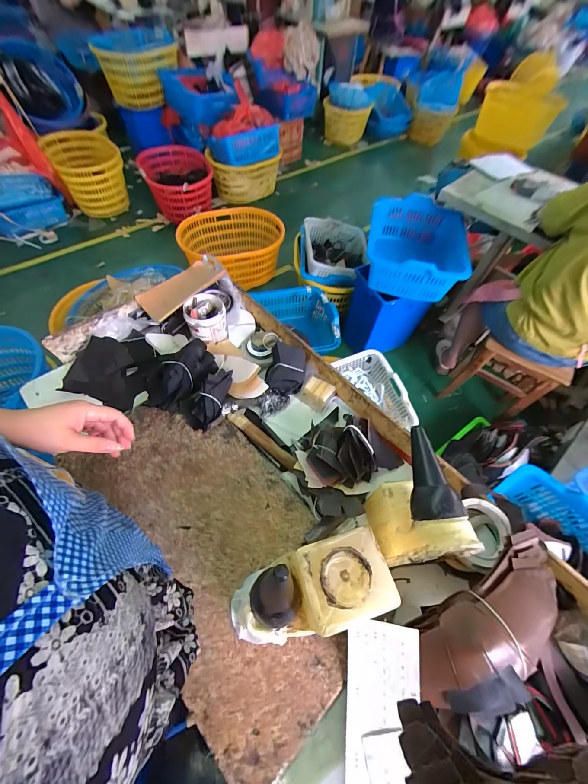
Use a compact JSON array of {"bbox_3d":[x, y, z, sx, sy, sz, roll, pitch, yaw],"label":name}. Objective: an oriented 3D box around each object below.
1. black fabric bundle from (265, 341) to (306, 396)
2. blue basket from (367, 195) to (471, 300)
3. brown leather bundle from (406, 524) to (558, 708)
[{"bbox_3d":[-0.018,-0.052,0.692,0.085,0.066,0.104,5,59,-1],"label":"black fabric bundle"},{"bbox_3d":[0.523,-0.625,1.361,0.386,0.231,0.486,13,59,4],"label":"blue basket"},{"bbox_3d":[0.281,0.320,0.421,0.272,0.059,0.114,-28,65,-19],"label":"brown leather bundle"}]

